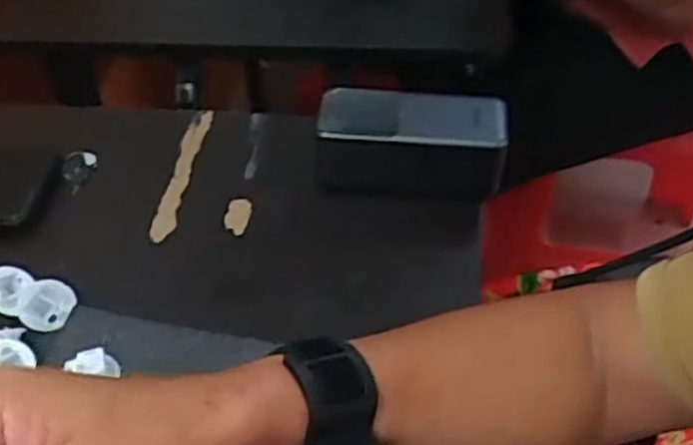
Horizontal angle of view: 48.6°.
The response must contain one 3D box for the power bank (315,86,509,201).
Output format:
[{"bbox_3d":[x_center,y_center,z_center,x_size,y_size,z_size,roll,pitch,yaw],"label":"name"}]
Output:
[{"bbox_3d":[0.044,-0.056,0.540,0.129,0.054,0.057,0,48,1],"label":"power bank"}]

